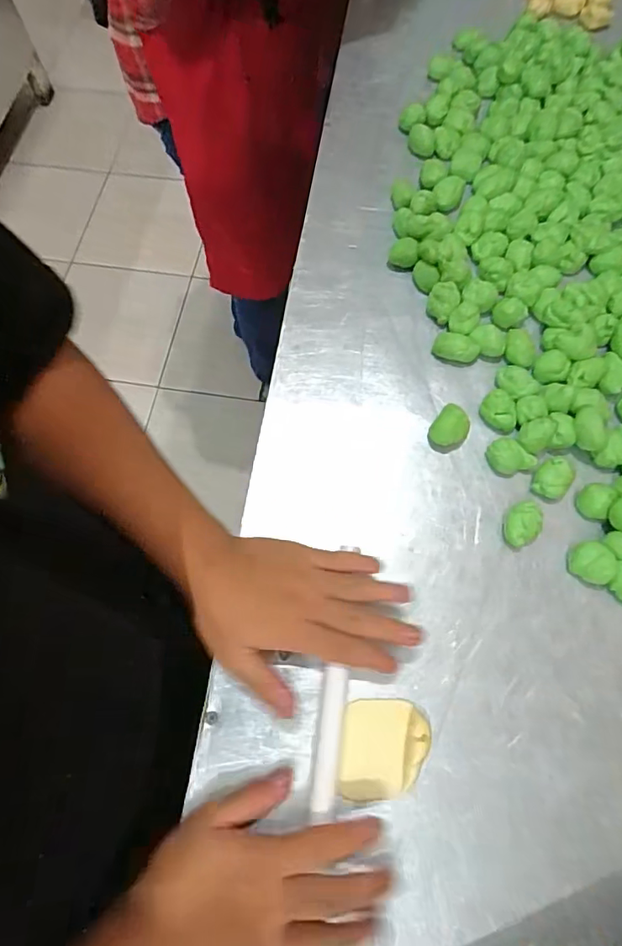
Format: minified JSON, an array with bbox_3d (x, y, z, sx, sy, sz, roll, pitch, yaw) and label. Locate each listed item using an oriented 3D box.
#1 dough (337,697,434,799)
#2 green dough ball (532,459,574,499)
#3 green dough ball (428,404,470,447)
[{"bbox_3d":[0.053,0.199,0.364,0.061,0.014,0.065,6,70,5],"label":"dough"},{"bbox_3d":[0.204,0.005,0.427,0.028,0.017,0.033,40,77,15],"label":"green dough ball"},{"bbox_3d":[0.123,-0.039,0.449,0.029,0.024,0.033,34,75,14],"label":"green dough ball"}]

